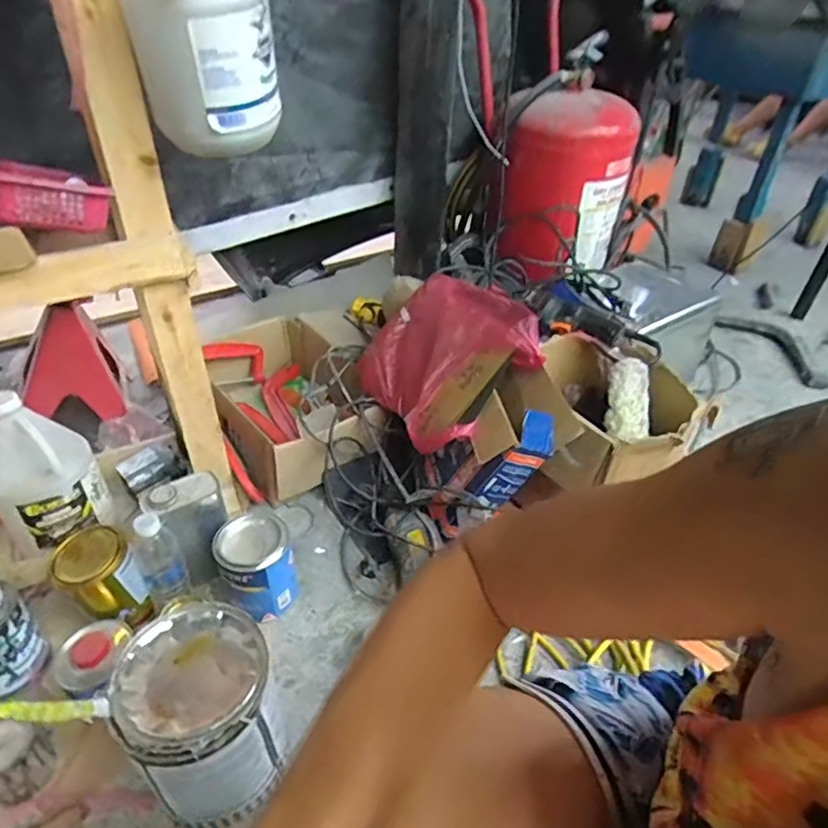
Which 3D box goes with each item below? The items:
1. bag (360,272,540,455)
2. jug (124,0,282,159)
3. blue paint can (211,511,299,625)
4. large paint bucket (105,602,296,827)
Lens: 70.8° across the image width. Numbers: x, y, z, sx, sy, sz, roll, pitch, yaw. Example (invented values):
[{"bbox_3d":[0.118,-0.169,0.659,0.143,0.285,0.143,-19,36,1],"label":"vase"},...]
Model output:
[{"bbox_3d":[0.054,-0.101,1.013,0.281,0.081,0.325,-49,45,6],"label":"bag"},{"bbox_3d":[-0.224,-0.424,0.608,0.137,0.263,0.147,-13,41,-19],"label":"jug"},{"bbox_3d":[-0.236,0.234,0.884,0.109,0.124,0.109,-11,41,-17],"label":"blue paint can"},{"bbox_3d":[-0.238,0.346,0.672,0.152,0.200,0.157,2,39,-1],"label":"large paint bucket"}]

